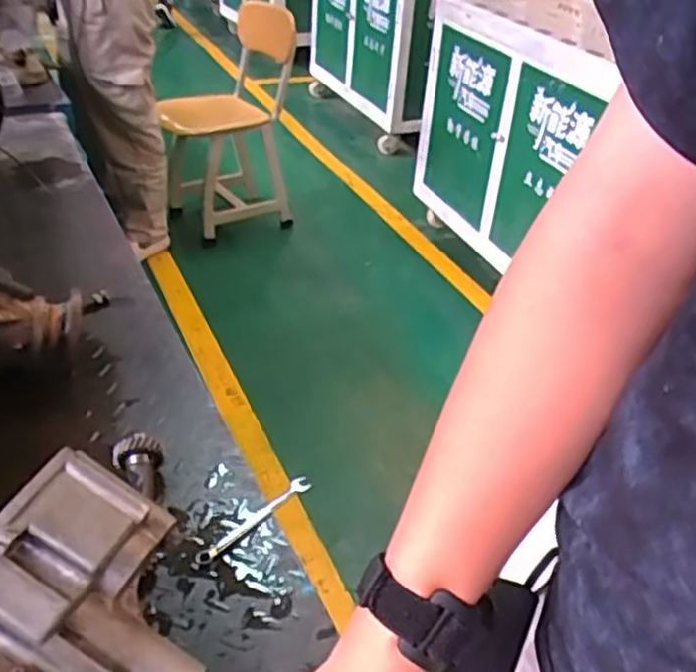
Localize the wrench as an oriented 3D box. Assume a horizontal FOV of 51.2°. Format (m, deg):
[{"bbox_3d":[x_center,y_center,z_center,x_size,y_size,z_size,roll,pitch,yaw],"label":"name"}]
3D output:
[{"bbox_3d":[-0.094,0.182,0.728,0.017,0.012,0.148,27,41,32],"label":"wrench"}]

